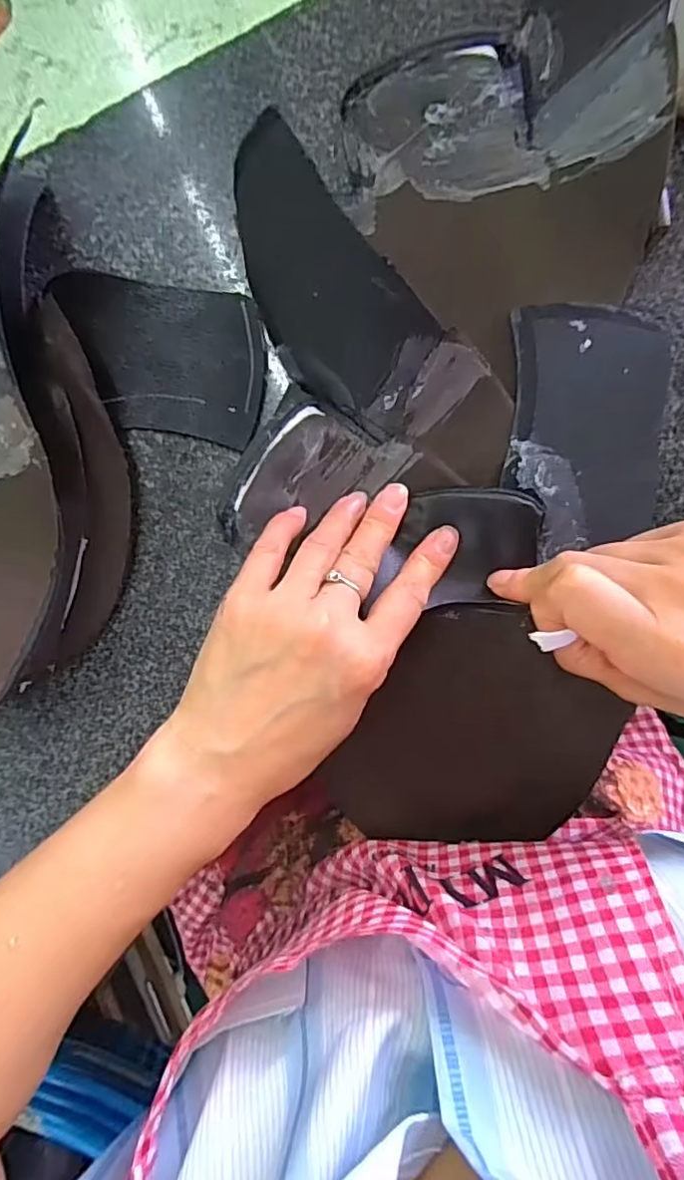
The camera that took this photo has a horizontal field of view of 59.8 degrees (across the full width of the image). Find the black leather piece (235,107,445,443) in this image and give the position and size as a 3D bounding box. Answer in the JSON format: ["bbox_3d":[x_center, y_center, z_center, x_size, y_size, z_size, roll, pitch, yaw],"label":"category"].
[{"bbox_3d":[-0.008,-0.133,0.268,0.067,0.022,0.126,-28,108,41],"label":"black leather piece"}]

